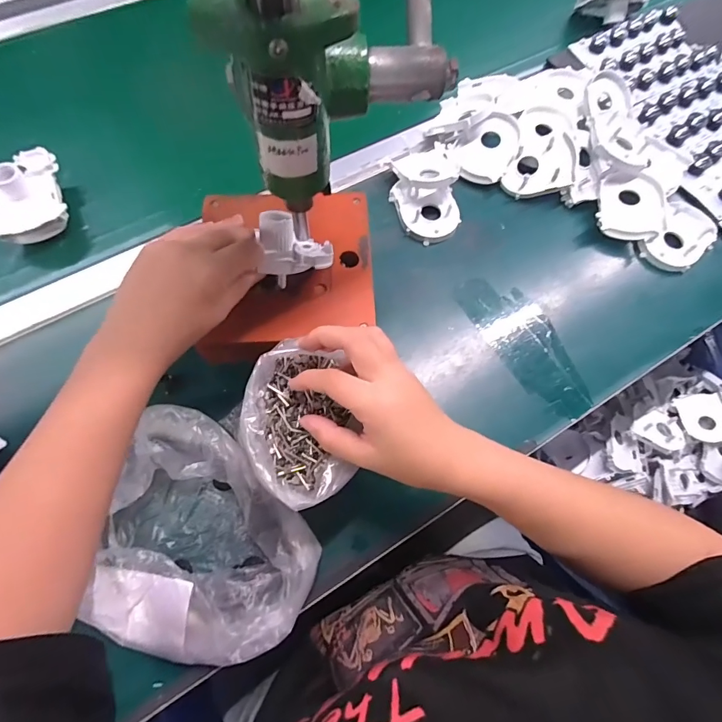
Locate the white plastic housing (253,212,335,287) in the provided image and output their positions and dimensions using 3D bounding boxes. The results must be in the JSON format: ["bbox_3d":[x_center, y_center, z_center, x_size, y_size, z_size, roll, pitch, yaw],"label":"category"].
[{"bbox_3d":[-0.053,-0.094,0.347,0.057,0.030,0.054,-1,71,-3],"label":"white plastic housing"}]

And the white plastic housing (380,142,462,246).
[{"bbox_3d":[0.072,-0.195,0.471,0.076,0.036,0.122,-3,69,-4],"label":"white plastic housing"}]

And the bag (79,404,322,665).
[{"bbox_3d":[-0.120,0.143,0.326,0.167,0.056,0.158,26,70,7],"label":"bag"}]

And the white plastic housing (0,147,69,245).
[{"bbox_3d":[-0.348,-0.174,0.429,0.069,0.038,0.098,-20,71,-10],"label":"white plastic housing"}]

